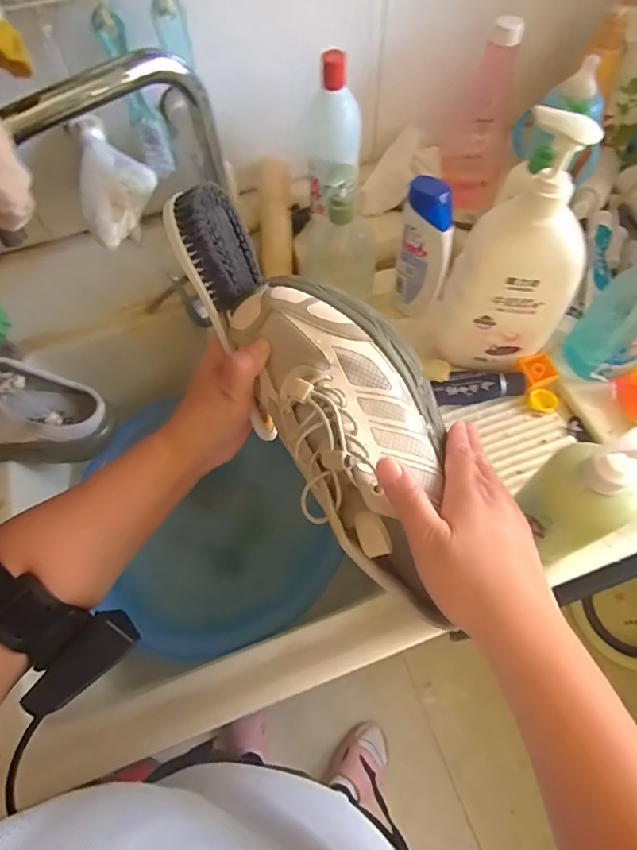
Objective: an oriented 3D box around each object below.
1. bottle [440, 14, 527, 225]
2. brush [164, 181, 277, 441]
[{"bbox_3d":[0.203,-0.373,0.580,0.080,0.210,0.067,16,65,9],"label":"bottle"},{"bbox_3d":[-0.059,-0.076,0.327,0.052,0.034,0.173,-16,100,-7],"label":"brush"}]

